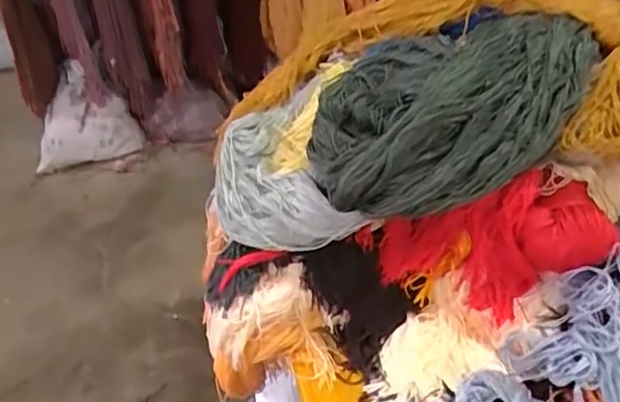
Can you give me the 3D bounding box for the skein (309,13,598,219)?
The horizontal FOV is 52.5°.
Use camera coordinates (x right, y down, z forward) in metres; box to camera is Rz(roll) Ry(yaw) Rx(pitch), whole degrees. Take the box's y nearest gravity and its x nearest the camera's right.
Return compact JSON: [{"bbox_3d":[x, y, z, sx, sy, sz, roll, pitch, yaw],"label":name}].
[{"bbox_3d":[0.115,-0.084,0.541,0.253,0.072,0.153,-30,47,-11],"label":"skein"}]

